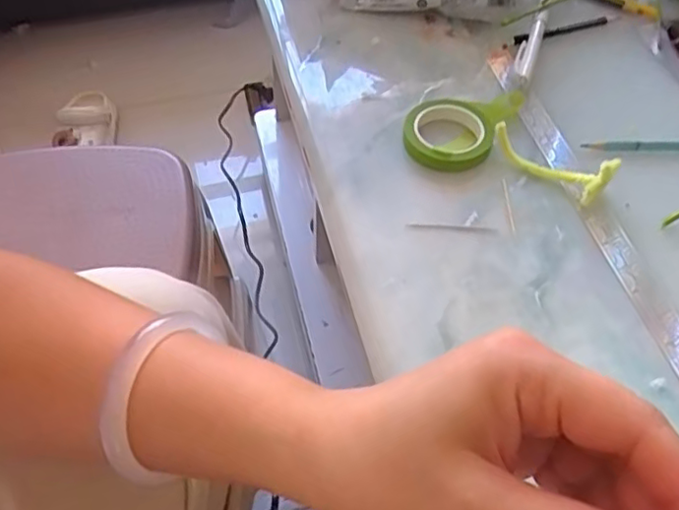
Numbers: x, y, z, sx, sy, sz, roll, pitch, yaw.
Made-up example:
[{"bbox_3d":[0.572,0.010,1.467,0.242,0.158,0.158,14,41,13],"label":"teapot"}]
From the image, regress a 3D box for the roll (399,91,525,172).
[{"bbox_3d":[0.087,-0.096,0.460,0.062,0.014,0.098,33,58,20],"label":"roll"}]

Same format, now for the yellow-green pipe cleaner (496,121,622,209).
[{"bbox_3d":[0.144,-0.067,0.434,0.084,0.026,0.026,33,58,20],"label":"yellow-green pipe cleaner"}]

